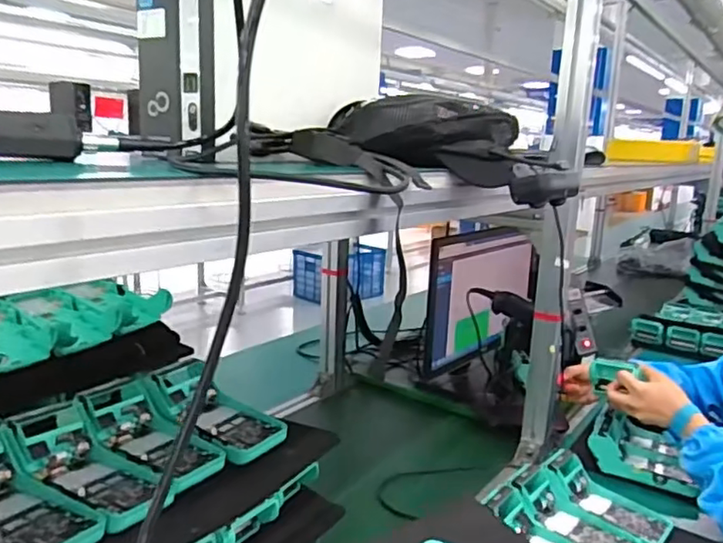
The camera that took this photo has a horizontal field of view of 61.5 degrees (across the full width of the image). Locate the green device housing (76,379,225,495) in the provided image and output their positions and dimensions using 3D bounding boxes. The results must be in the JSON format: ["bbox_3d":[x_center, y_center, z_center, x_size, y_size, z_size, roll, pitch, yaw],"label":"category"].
[{"bbox_3d":[-0.227,0.180,0.650,0.169,0.046,0.091,27,23,29],"label":"green device housing"}]

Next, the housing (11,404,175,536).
[{"bbox_3d":[-0.262,0.186,0.580,0.182,0.051,0.089,25,21,27],"label":"housing"}]

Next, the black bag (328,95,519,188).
[{"bbox_3d":[0.086,-0.157,0.718,0.232,0.089,0.115,0,12,-10],"label":"black bag"}]

